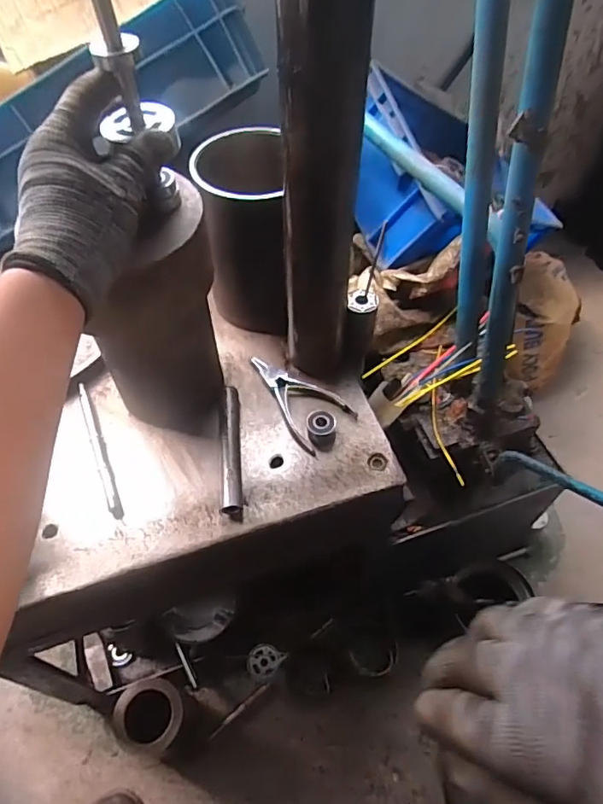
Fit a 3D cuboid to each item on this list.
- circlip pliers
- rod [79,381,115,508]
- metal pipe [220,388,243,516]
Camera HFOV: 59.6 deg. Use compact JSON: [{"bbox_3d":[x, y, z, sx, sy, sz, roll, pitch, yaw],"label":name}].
[{"bbox_3d":[-0.011,-0.006,0.579,0.069,0.010,0.132,-39,63,-25],"label":"circlip pliers"},{"bbox_3d":[-0.213,0.039,0.543,0.008,0.006,0.159,-20,56,-14],"label":"rod"},{"bbox_3d":[-0.073,0.044,0.537,0.020,0.018,0.143,-5,54,-4],"label":"metal pipe"}]

